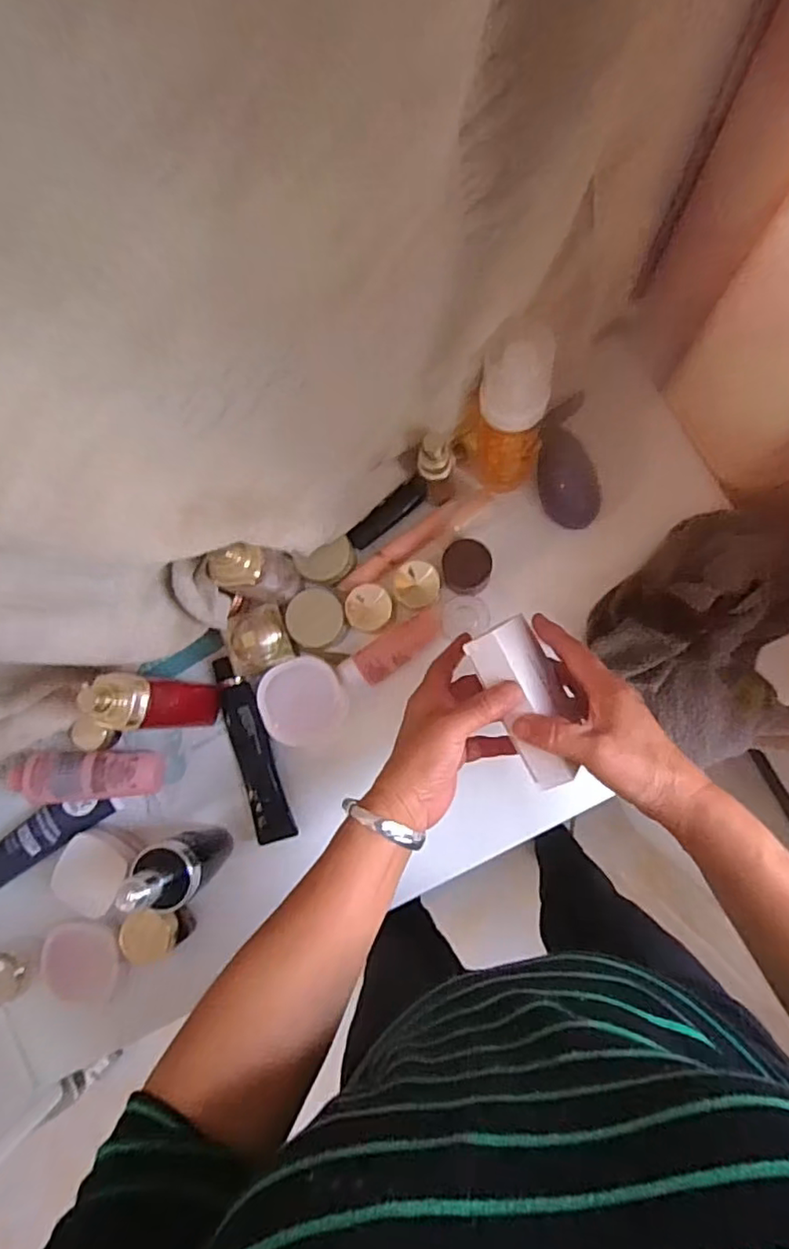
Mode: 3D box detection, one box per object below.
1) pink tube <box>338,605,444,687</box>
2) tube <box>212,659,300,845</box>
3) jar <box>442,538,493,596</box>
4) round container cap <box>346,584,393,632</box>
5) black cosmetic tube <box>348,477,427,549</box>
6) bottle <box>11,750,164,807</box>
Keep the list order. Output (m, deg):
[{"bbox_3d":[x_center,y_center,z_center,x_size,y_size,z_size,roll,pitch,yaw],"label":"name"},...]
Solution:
[{"bbox_3d":[0.000,0.019,0.513,0.098,0.019,0.031,-38,82,2],"label":"pink tube"},{"bbox_3d":[-0.124,0.107,0.515,0.033,0.017,0.159,-18,84,4],"label":"tube"},{"bbox_3d":[0.057,-0.046,0.502,0.050,0.037,0.043,-1,85,6],"label":"jar"},{"bbox_3d":[-0.021,-0.013,0.500,0.037,0.028,0.037,-1,85,6],"label":"round container cap"},{"bbox_3d":[-0.005,-0.099,0.533,0.082,0.025,0.015,-41,82,2],"label":"black cosmetic tube"},{"bbox_3d":[-0.259,0.128,0.510,0.114,0.030,0.041,-1,85,-9],"label":"bottle"}]

